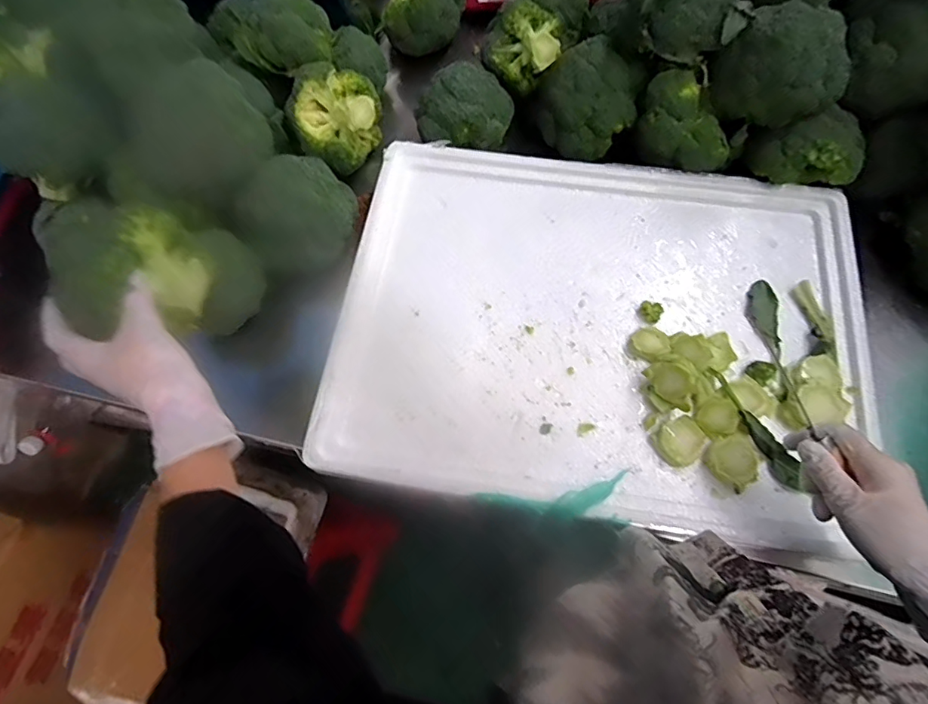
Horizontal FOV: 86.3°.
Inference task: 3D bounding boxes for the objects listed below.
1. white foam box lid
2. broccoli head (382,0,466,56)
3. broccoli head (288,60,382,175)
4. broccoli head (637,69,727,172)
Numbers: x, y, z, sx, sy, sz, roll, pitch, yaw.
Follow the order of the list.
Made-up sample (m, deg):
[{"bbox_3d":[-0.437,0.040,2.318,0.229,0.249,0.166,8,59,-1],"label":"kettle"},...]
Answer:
[{"bbox_3d":[0.143,-0.035,0.547,0.545,0.034,0.420,9,68,7],"label":"white foam box lid"},{"bbox_3d":[-0.057,-0.526,0.739,0.111,0.081,0.120,3,68,4],"label":"broccoli head"},{"bbox_3d":[-0.164,-0.308,0.653,0.113,0.094,0.108,-15,67,-3],"label":"broccoli head"},{"bbox_3d":[0.263,-0.269,0.588,0.072,0.075,0.111,-34,70,-11],"label":"broccoli head"}]

